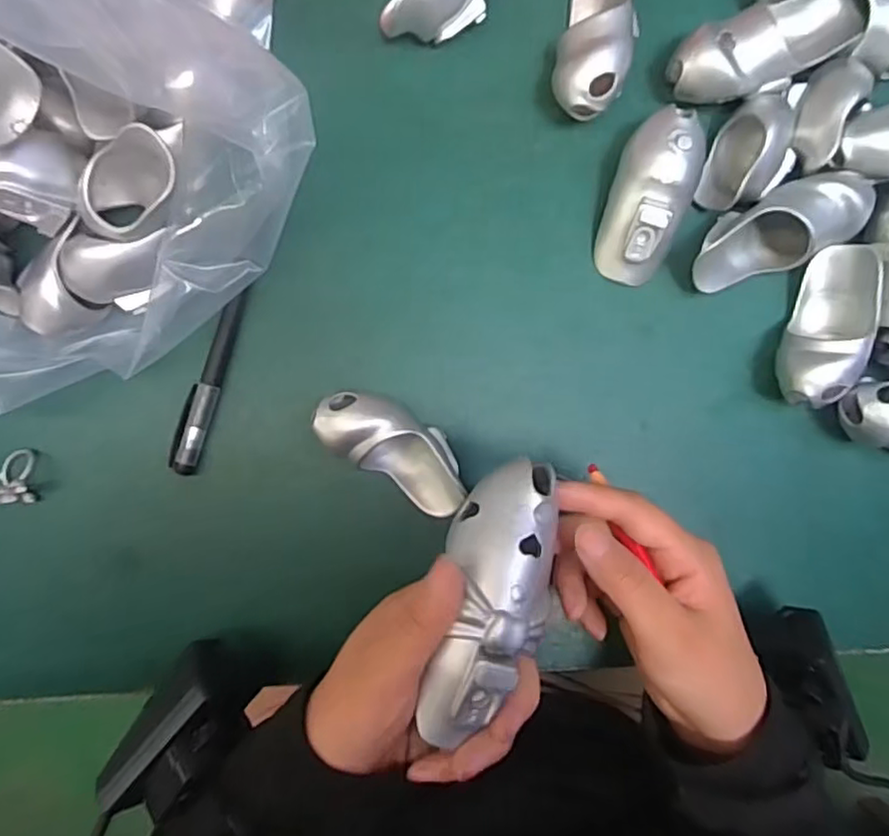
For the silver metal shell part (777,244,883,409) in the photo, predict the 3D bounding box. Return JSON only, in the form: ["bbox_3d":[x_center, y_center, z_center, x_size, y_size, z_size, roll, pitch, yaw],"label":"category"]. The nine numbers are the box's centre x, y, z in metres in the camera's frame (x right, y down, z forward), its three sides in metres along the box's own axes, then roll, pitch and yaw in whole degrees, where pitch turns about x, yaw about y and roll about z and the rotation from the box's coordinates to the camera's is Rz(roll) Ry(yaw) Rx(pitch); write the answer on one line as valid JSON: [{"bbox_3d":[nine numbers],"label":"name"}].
[{"bbox_3d":[0.189,-0.044,0.318,0.033,0.031,0.078,20,89,-4],"label":"silver metal shell part"}]

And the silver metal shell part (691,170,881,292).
[{"bbox_3d":[0.163,-0.091,0.314,0.087,0.031,0.037,-28,92,-4],"label":"silver metal shell part"}]

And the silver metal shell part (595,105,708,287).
[{"bbox_3d":[0.099,-0.104,0.308,0.037,0.027,0.081,16,110,-3],"label":"silver metal shell part"}]

